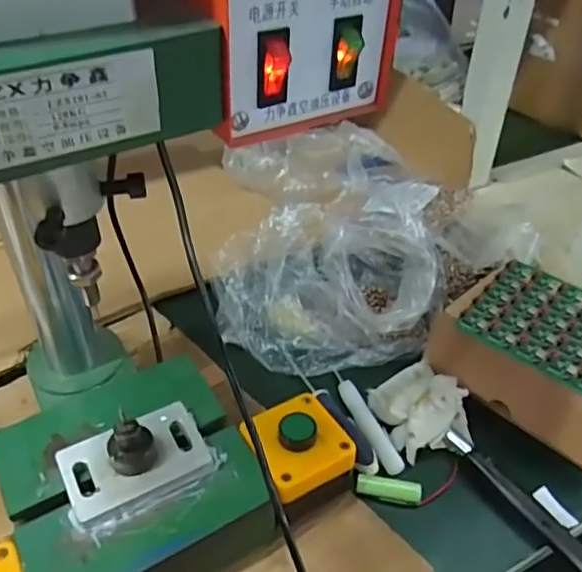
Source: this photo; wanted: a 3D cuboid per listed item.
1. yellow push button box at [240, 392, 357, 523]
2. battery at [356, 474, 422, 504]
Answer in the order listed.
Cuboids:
[{"bbox_3d":[0.005,0.133,0.468,0.071,0.066,0.073,-23,48,-26],"label":"yellow push button box"},{"bbox_3d":[0.077,0.162,0.476,0.050,0.014,0.015,5,40,5],"label":"battery"}]

